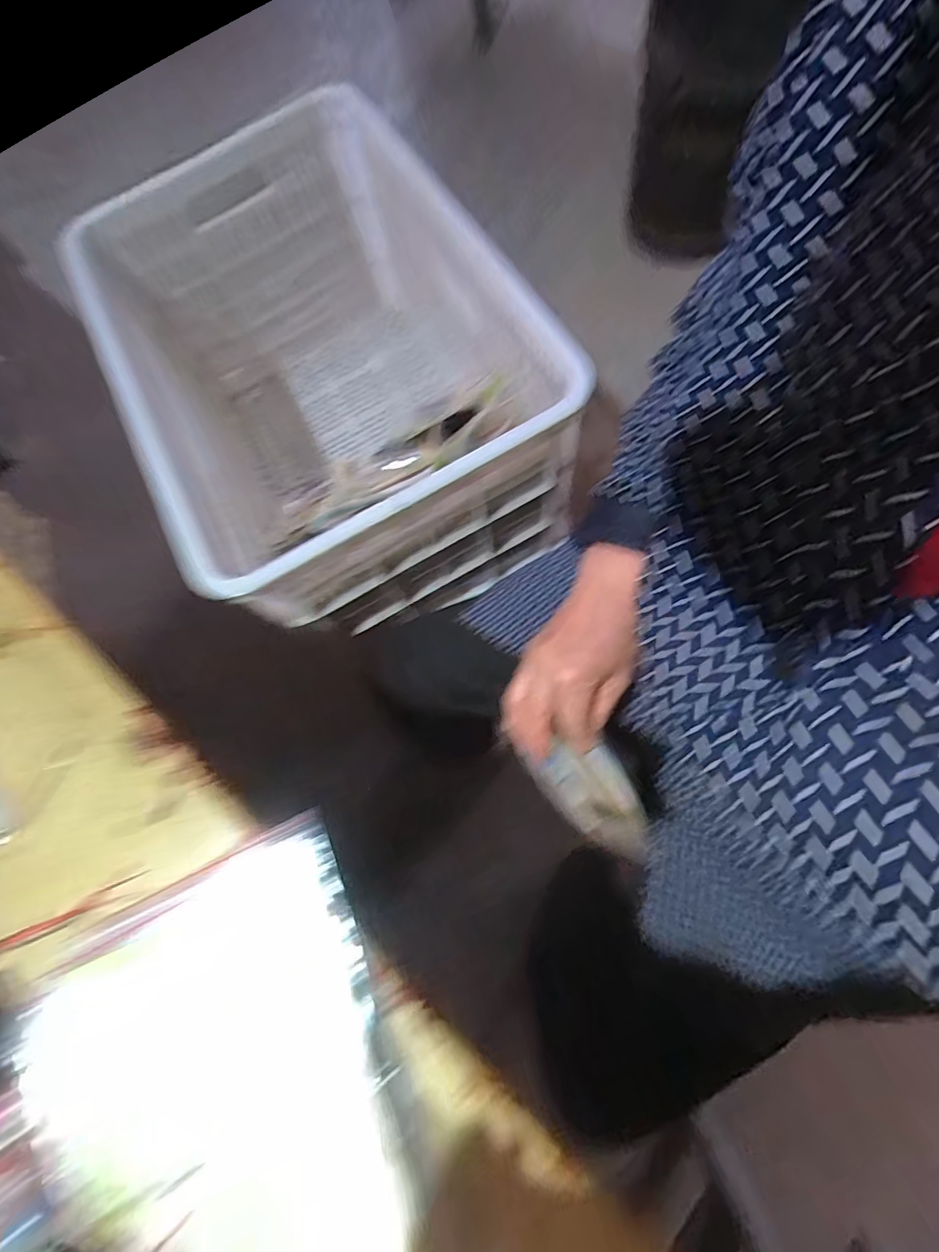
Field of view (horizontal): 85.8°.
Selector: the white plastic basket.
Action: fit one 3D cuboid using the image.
[{"bbox_3d":[-0.191,-0.340,0.721,0.425,0.331,0.677,-29,73,-2],"label":"white plastic basket"}]

